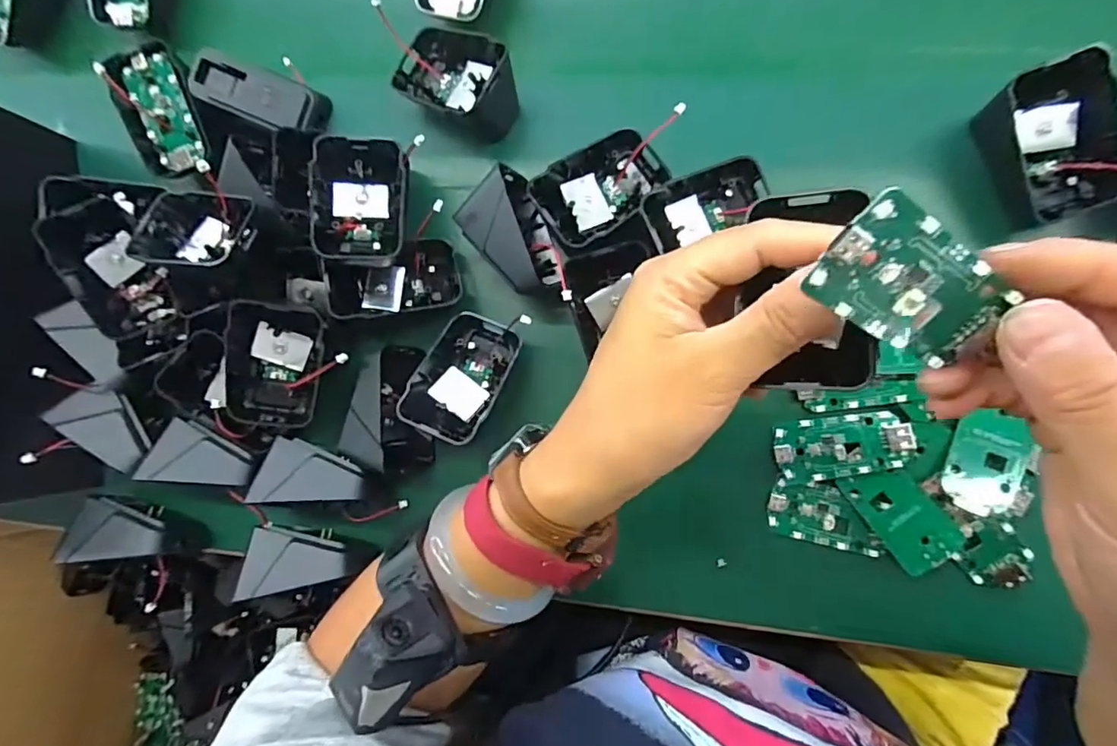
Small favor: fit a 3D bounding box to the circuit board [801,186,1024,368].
[{"bbox_3d":[0.097,-0.023,0.144,0.056,0.004,0.030,27,120,-18],"label":"circuit board"}]

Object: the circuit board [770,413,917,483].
[{"bbox_3d":[0.146,0.038,0.271,0.063,0.006,0.030,-8,85,6],"label":"circuit board"}]

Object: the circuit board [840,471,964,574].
[{"bbox_3d":[0.171,0.070,0.264,0.031,0.004,0.054,-37,76,8],"label":"circuit board"}]

